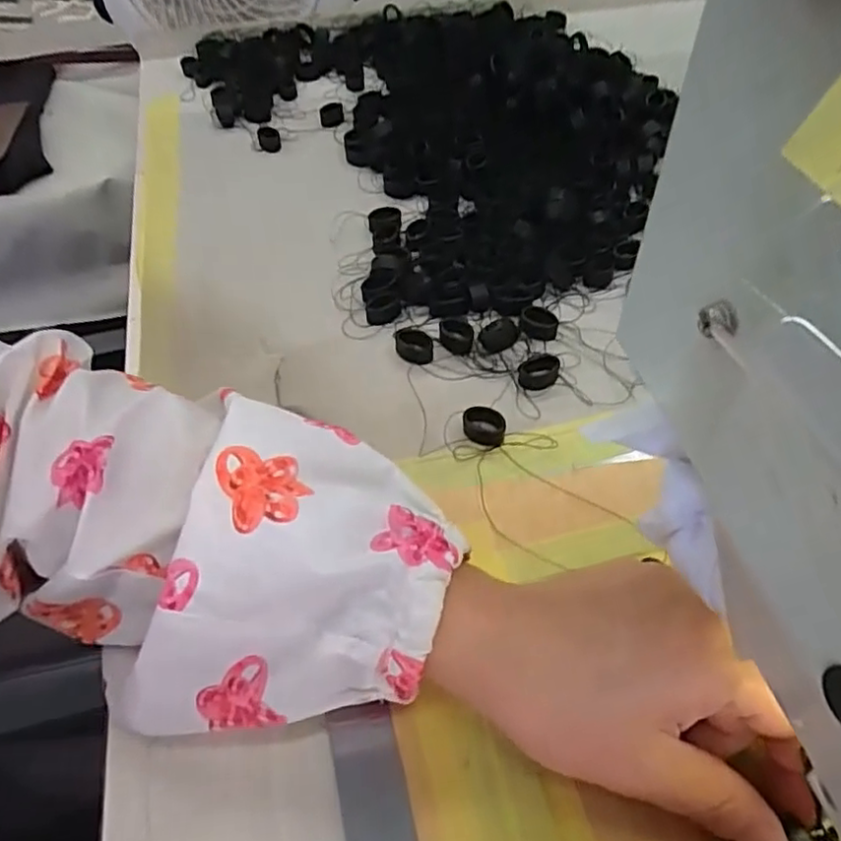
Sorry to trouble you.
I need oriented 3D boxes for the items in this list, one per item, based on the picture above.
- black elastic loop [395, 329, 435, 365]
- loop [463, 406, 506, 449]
[{"bbox_3d":[-0.004,-0.038,0.336,0.014,0.012,0.023,-34,57,-22],"label":"black elastic loop"},{"bbox_3d":[0.030,0.003,0.304,0.019,0.008,0.017,12,53,13],"label":"loop"}]

